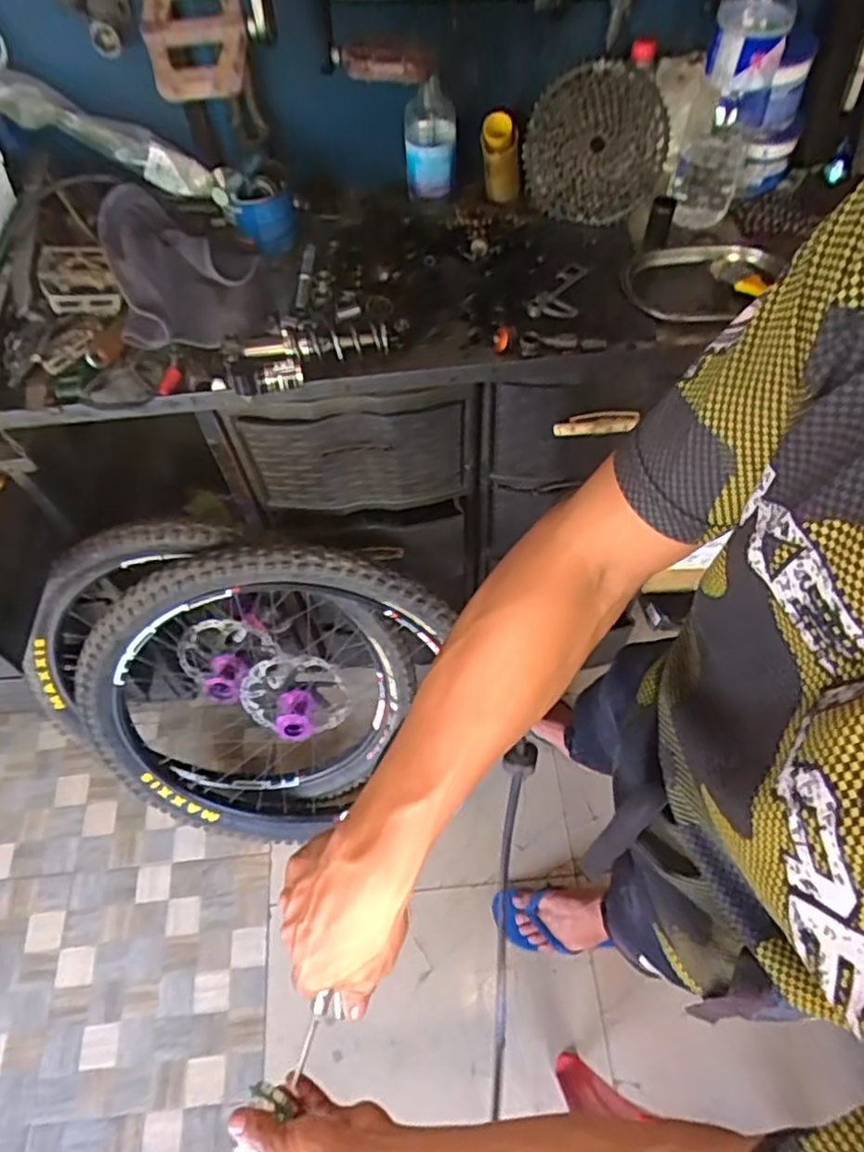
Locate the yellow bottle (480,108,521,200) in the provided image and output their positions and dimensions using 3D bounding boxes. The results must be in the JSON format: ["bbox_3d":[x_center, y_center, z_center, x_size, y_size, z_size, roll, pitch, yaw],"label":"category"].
[{"bbox_3d":[0.100,-0.600,0.976,0.058,0.111,0.045,1,57,4],"label":"yellow bottle"}]

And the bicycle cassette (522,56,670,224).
[{"bbox_3d":[0.221,-0.585,0.914,0.189,0.185,0.050,9,29,8],"label":"bicycle cassette"}]

